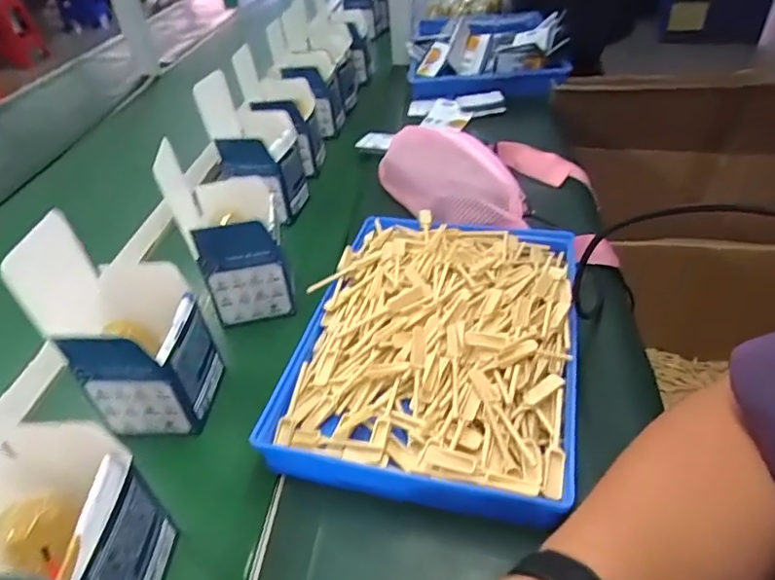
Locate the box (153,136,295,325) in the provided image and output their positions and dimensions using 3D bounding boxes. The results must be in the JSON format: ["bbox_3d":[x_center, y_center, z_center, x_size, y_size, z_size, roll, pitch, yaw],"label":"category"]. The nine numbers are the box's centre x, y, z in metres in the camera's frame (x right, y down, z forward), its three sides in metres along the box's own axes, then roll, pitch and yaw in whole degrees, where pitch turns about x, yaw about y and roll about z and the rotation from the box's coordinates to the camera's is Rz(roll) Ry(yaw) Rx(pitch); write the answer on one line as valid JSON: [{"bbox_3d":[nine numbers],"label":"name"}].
[{"bbox_3d":[-0.157,-0.053,0.549,0.098,0.152,0.088,-11,41,-7],"label":"box"}]

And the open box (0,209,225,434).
[{"bbox_3d":[-0.209,0.034,0.445,0.097,0.170,0.100,2,41,8],"label":"open box"}]

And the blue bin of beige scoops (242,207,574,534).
[{"bbox_3d":[0.046,0.037,0.493,0.231,0.054,0.308,7,42,14],"label":"blue bin of beige scoops"}]

